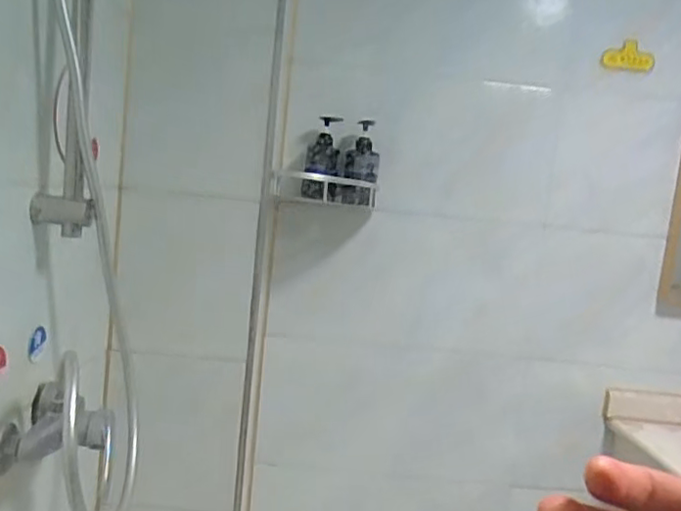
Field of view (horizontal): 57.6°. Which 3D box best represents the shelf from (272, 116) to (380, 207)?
[{"bbox_3d":[-0.016,-0.188,1.213,0.194,0.167,0.239,6,5,0],"label":"shelf"}]

